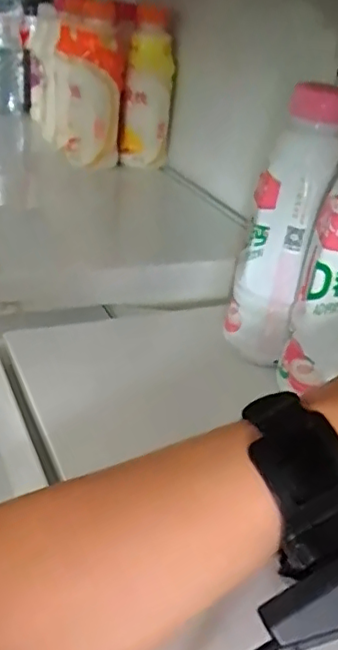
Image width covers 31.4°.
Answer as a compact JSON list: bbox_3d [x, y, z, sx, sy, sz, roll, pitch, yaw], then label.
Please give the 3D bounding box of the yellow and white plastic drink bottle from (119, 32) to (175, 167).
[{"bbox_3d":[-0.028,-0.273,0.737,0.053,0.164,0.054,8,30,2],"label":"yellow and white plastic drink bottle"}]

